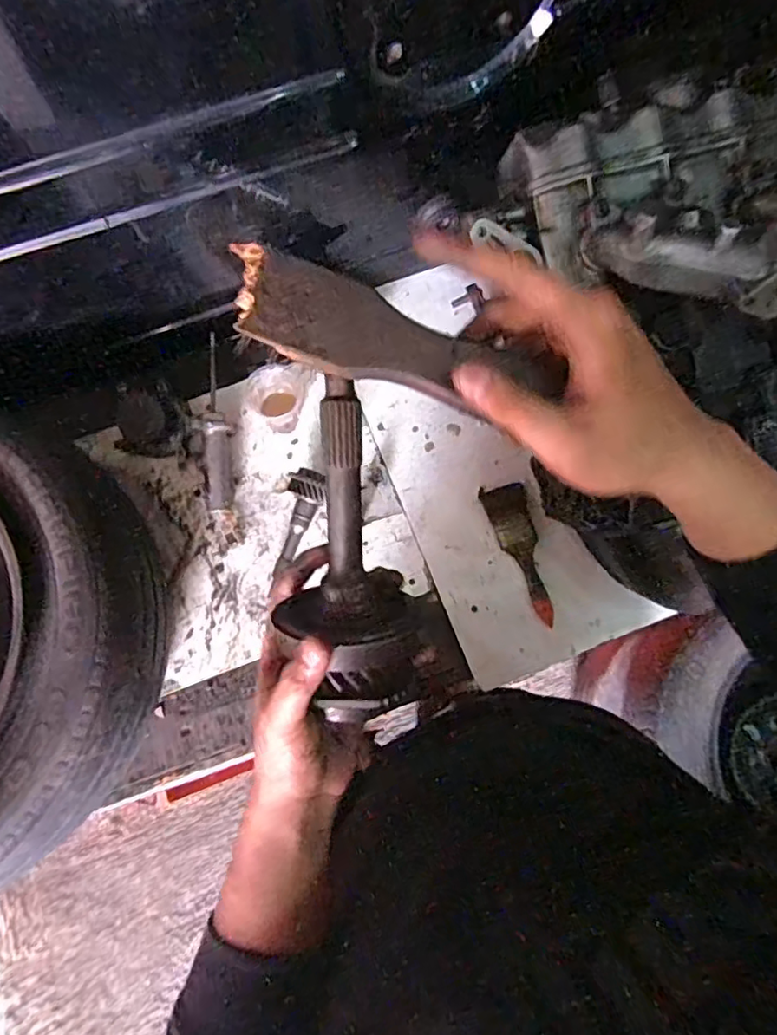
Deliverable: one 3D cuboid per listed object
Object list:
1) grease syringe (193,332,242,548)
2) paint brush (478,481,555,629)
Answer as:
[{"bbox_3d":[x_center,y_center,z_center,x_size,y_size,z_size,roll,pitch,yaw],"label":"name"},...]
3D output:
[{"bbox_3d":[-0.217,-0.096,0.773,0.034,0.039,0.254,-3,100,0],"label":"grease syringe"},{"bbox_3d":[0.171,0.044,0.759,0.053,0.011,0.181,-17,74,-4],"label":"paint brush"}]

